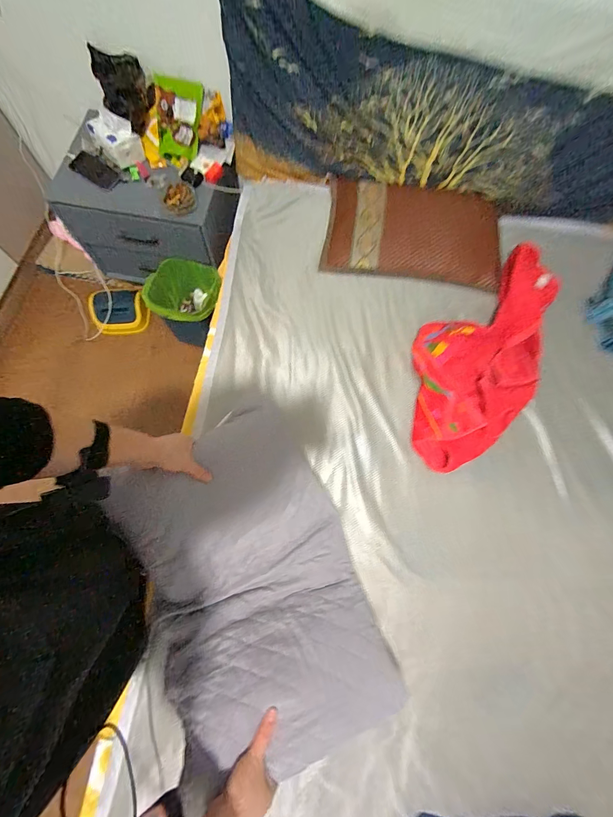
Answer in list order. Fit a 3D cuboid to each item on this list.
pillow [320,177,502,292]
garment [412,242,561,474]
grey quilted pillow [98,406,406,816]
[{"bbox_3d":[0.348,-0.562,1.016,0.569,0.082,0.335,8,70,0],"label":"pillow"},{"bbox_3d":[0.522,-0.164,0.921,0.754,0.059,0.341,-42,78,-15],"label":"garment"},{"bbox_3d":[-0.083,0.318,0.586,0.355,0.218,0.456,-22,75,-8],"label":"grey quilted pillow"}]

